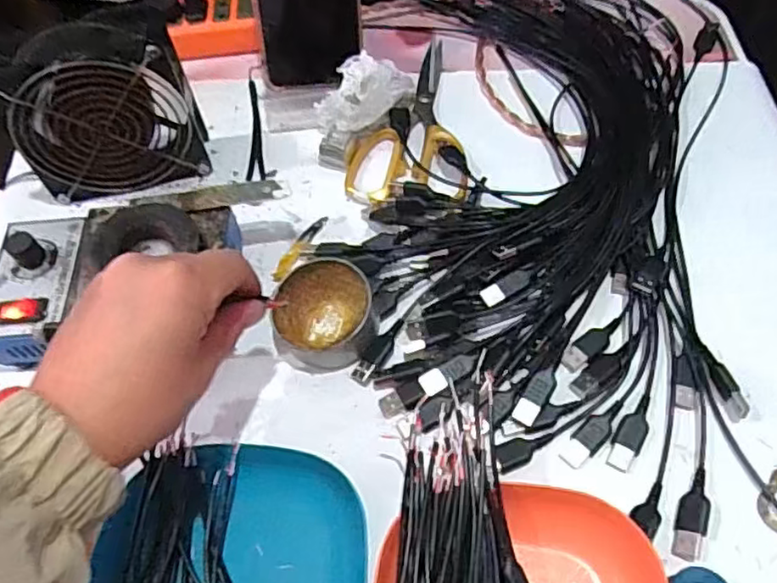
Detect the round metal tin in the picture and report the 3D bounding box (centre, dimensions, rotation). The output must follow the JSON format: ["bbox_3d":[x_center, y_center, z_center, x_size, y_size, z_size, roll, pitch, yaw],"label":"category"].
[{"bbox_3d":[-0.041,0.014,0.409,0.061,0.027,0.064,-2,58,3],"label":"round metal tin"}]

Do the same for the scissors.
[{"bbox_3d":[0.017,-0.140,0.508,0.087,0.011,0.174,1,59,5],"label":"scissors"}]

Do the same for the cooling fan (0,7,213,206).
[{"bbox_3d":[-0.200,-0.129,0.453,0.116,0.126,0.050,-14,58,-4],"label":"cooling fan"}]

